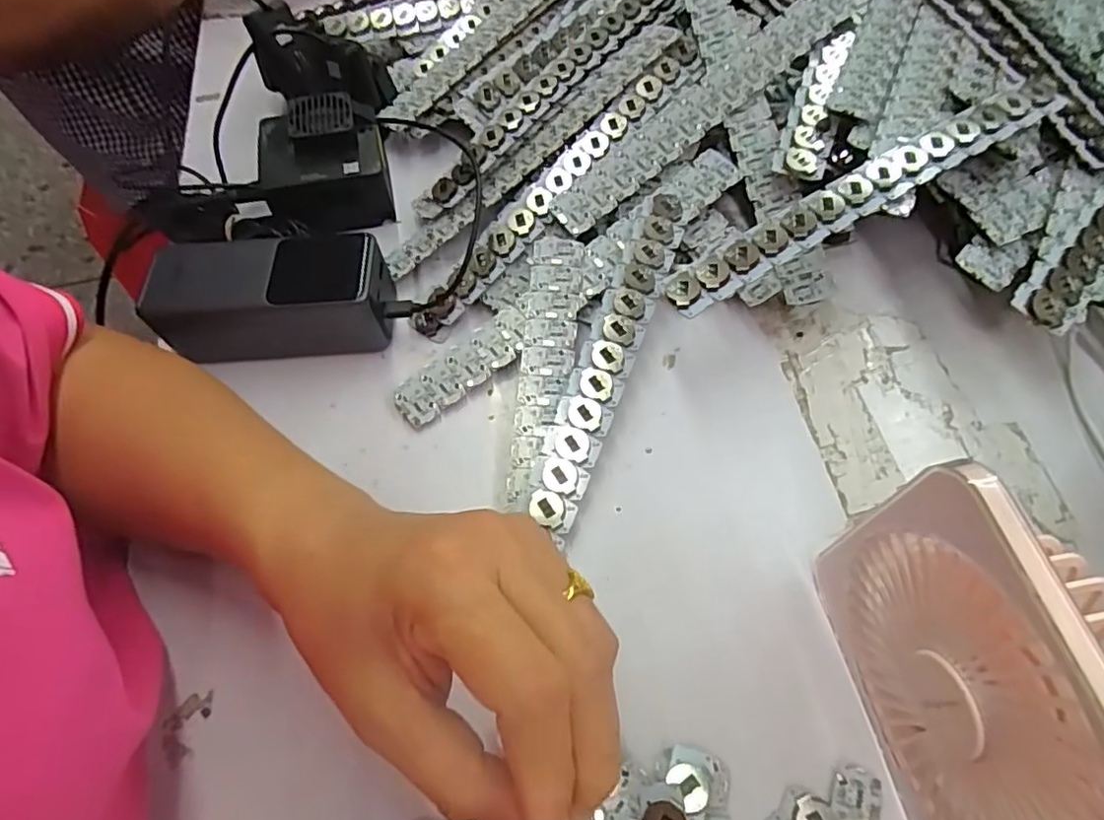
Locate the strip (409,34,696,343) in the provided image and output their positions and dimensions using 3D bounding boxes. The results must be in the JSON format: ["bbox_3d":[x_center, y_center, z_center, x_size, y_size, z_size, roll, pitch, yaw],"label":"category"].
[{"bbox_3d":[0.004,-0.146,0.393,0.026,0.014,0.259,38,82,21],"label":"strip"}]

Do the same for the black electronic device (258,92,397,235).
[{"bbox_3d":[-0.151,-0.162,0.412,0.080,0.054,0.074,-11,61,-3],"label":"black electronic device"}]

